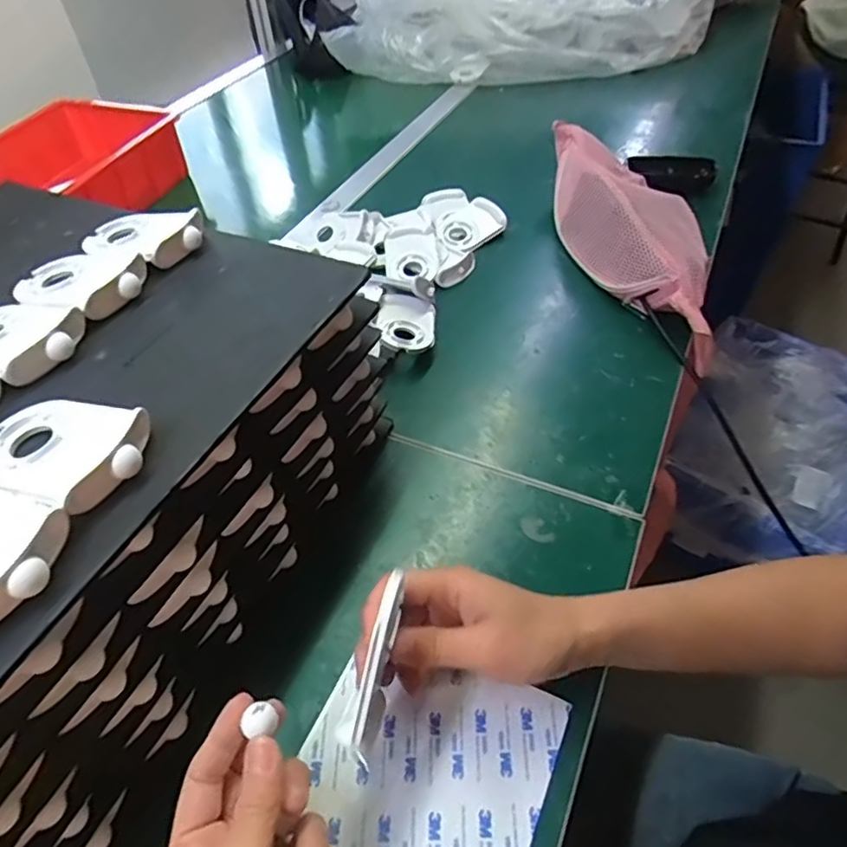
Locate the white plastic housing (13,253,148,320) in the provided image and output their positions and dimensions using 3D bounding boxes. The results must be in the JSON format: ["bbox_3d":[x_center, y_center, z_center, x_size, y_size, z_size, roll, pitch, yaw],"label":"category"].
[{"bbox_3d":[-0.223,-0.093,0.382,0.082,0.018,0.061,18,52,19],"label":"white plastic housing"}]

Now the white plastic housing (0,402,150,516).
[{"bbox_3d":[-0.176,0.010,0.282,0.087,0.012,0.055,15,51,17],"label":"white plastic housing"}]

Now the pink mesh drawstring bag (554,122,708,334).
[{"bbox_3d":[0.223,-0.212,0.639,0.105,0.089,0.332,-13,49,-7],"label":"pink mesh drawstring bag"}]

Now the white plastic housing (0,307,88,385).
[{"bbox_3d":[-0.243,-0.051,0.342,0.082,0.014,0.056,13,50,15],"label":"white plastic housing"}]

